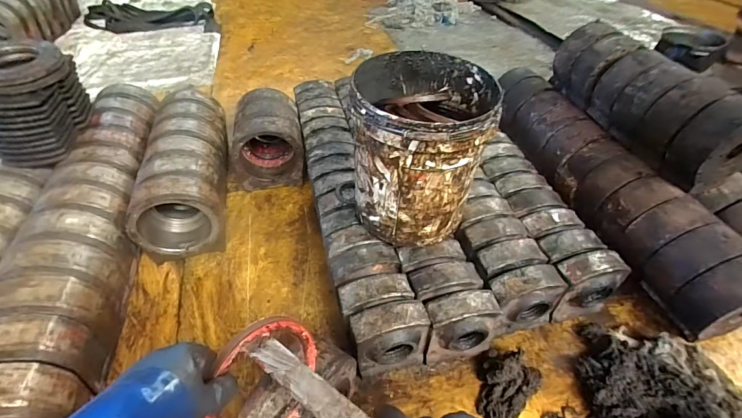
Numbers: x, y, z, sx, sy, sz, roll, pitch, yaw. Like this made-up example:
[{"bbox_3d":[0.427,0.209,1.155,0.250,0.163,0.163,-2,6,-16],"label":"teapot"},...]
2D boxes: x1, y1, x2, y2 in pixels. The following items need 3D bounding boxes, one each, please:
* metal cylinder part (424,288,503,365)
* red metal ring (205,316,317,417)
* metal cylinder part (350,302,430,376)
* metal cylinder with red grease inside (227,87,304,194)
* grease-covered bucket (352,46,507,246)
[{"bbox_3d":[0.204,0.275,0.862,0.162,0.189,0.085,-11,45,-12],"label":"metal cylinder part"},{"bbox_3d":[-0.122,0.208,0.451,0.022,0.139,0.152,8,85,38],"label":"red metal ring"},{"bbox_3d":[0.044,0.295,0.838,0.160,0.198,0.078,-9,45,-10],"label":"metal cylinder part"},{"bbox_3d":[-0.376,-0.242,1.309,0.261,0.233,0.262,-9,45,-10],"label":"metal cylinder with red grease inside"},{"bbox_3d":[0.108,-0.107,0.864,0.288,0.358,0.345,2,44,2],"label":"grease-covered bucket"}]

